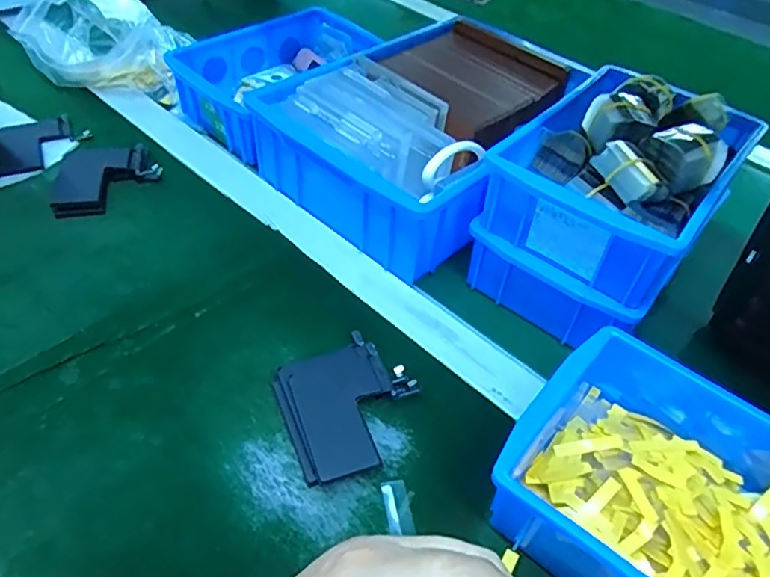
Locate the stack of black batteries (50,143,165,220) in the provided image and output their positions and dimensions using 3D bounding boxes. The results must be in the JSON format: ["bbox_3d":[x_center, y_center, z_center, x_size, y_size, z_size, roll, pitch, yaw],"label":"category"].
[{"bbox_3d":[-0.241,-0.099,0.508,0.088,0.017,0.085,-16,50,-20],"label":"stack of black batteries"}]

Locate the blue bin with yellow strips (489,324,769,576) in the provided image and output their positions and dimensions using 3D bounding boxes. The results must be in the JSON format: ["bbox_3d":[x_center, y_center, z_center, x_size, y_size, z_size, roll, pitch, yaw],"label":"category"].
[{"bbox_3d":[0.171,0.119,0.311,0.201,0.066,0.154,34,52,24],"label":"blue bin with yellow strips"}]

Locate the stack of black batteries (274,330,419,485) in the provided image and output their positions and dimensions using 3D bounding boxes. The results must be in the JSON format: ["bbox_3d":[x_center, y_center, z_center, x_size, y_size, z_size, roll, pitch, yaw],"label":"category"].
[{"bbox_3d":[-0.022,0.074,0.375,0.082,0.012,0.091,-15,50,-19],"label":"stack of black batteries"}]

